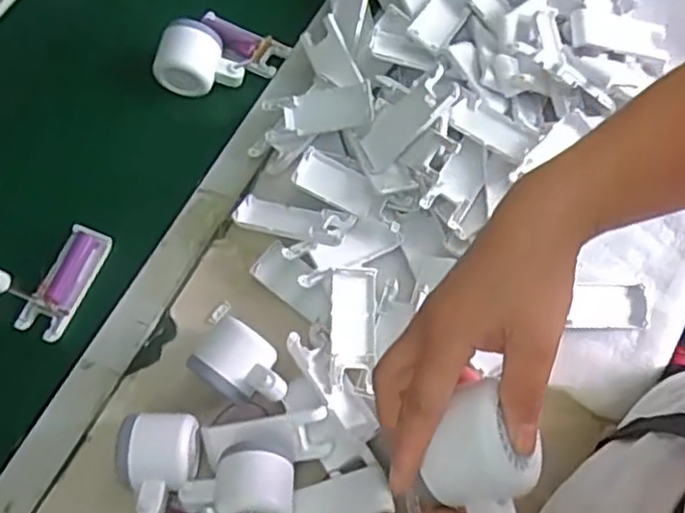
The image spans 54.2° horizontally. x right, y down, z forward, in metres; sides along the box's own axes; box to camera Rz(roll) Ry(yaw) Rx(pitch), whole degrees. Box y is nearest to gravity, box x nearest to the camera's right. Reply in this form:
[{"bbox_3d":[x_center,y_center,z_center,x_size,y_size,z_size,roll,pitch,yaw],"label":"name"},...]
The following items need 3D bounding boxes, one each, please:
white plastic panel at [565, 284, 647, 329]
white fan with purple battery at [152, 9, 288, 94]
[{"bbox_3d":[0.230,0.043,0.580,0.069,0.011,0.037,-1,69,-1],"label":"white plastic panel"},{"bbox_3d":[-0.119,-0.198,0.652,0.087,0.056,0.099,29,71,10],"label":"white fan with purple battery"}]

